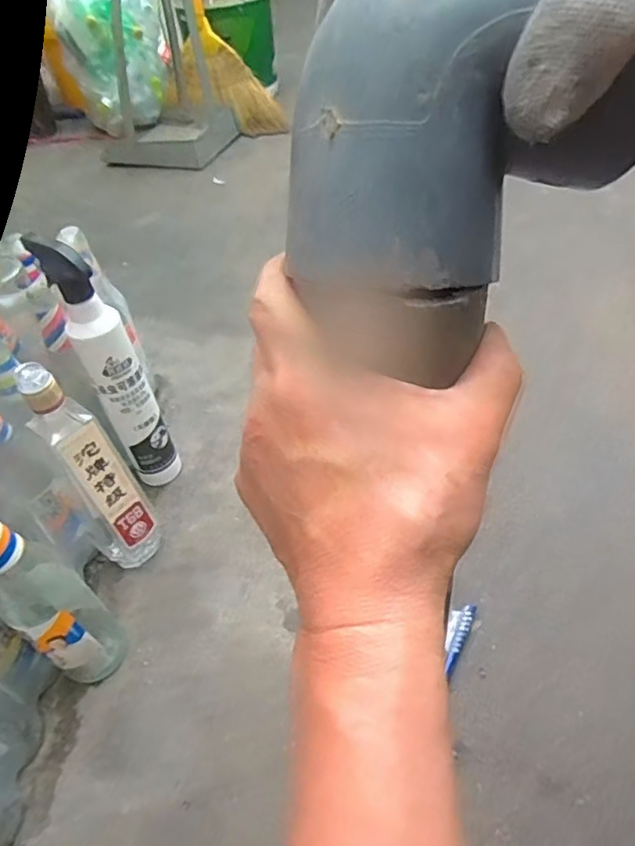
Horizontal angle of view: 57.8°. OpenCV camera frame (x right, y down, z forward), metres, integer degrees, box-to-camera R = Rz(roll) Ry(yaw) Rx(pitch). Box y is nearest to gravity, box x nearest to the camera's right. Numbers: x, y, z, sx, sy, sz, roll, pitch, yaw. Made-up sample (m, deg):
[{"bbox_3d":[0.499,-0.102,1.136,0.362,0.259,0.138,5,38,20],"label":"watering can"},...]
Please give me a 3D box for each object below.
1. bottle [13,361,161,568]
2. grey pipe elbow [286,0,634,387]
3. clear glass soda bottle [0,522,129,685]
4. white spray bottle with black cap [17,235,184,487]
[{"bbox_3d":[-0.231,0.057,0.602,0.067,0.278,0.062,-34,52,-24],"label":"bottle"},{"bbox_3d":[0.044,-0.085,0.187,0.109,0.111,0.066,-18,47,-11],"label":"grey pipe elbow"},{"bbox_3d":[-0.247,0.152,0.520,0.074,0.268,0.070,30,56,30],"label":"clear glass soda bottle"},{"bbox_3d":[-0.230,-0.052,0.667,0.059,0.341,0.054,-25,48,-16],"label":"white spray bottle with black cap"}]

